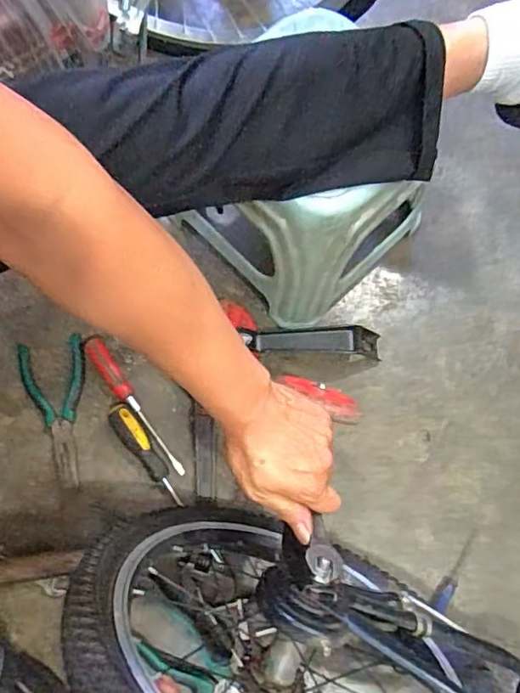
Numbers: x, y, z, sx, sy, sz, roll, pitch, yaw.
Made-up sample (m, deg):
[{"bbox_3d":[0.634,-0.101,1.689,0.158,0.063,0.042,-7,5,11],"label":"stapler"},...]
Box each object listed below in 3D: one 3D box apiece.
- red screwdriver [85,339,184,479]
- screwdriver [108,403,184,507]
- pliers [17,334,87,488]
[{"bbox_3d":[-0.157,0.075,0.683,0.024,0.028,0.198,-34,80,-11],"label":"red screwdriver"},{"bbox_3d":[-0.138,0.132,0.673,0.027,0.026,0.141,-34,90,-11],"label":"screwdriver"},{"bbox_3d":[-0.244,0.075,0.683,0.085,0.023,0.188,-19,75,-7],"label":"pliers"}]

